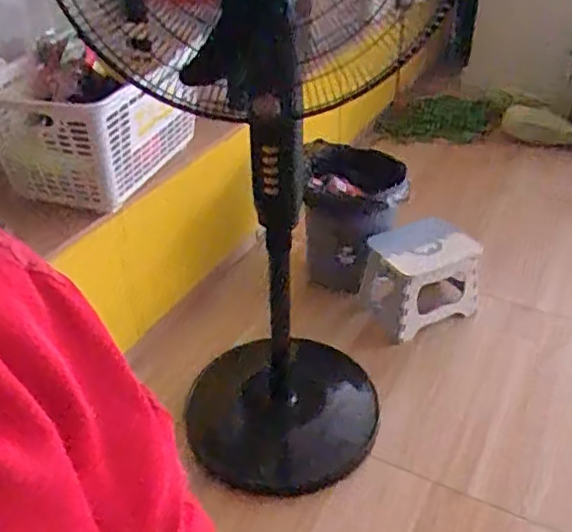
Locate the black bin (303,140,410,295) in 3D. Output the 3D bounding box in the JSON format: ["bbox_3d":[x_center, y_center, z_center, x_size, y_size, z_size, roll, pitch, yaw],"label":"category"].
[{"bbox_3d":[0.162,-0.127,1.596,0.227,0.267,0.279,0,36,2],"label":"black bin"}]

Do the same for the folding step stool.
[{"bbox_3d":[0.310,0.022,1.517,0.232,0.203,0.174,-20,40,-24],"label":"folding step stool"}]

